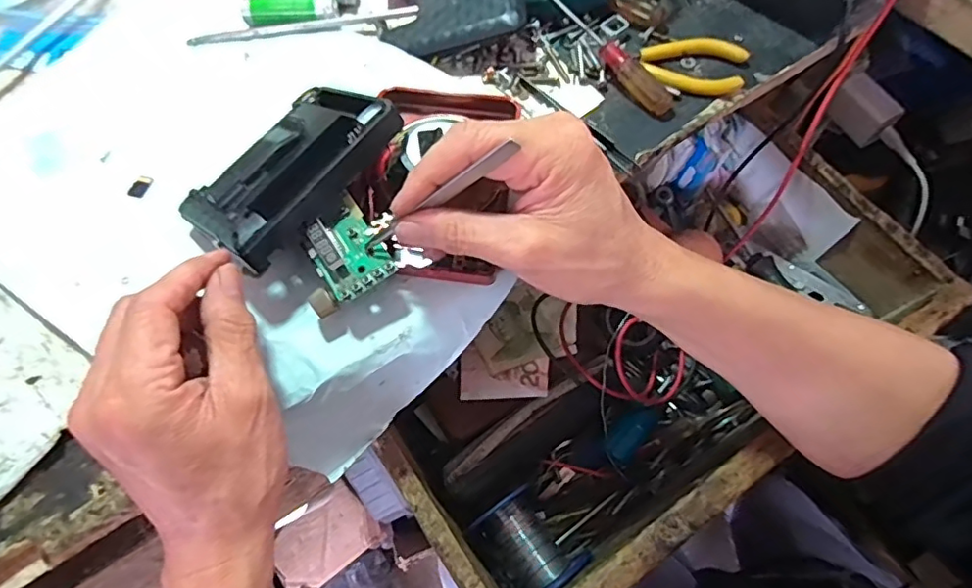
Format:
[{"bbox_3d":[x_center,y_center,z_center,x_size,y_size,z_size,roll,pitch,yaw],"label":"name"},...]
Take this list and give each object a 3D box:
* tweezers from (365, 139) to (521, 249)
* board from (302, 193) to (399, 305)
[{"bbox_3d":[-0.021,-0.045,0.269,0.086,0.010,0.005,-30,64,24],"label":"tweezers"},{"bbox_3d":[-0.074,-0.025,0.301,0.035,0.012,0.054,-31,69,-10],"label":"board"}]

